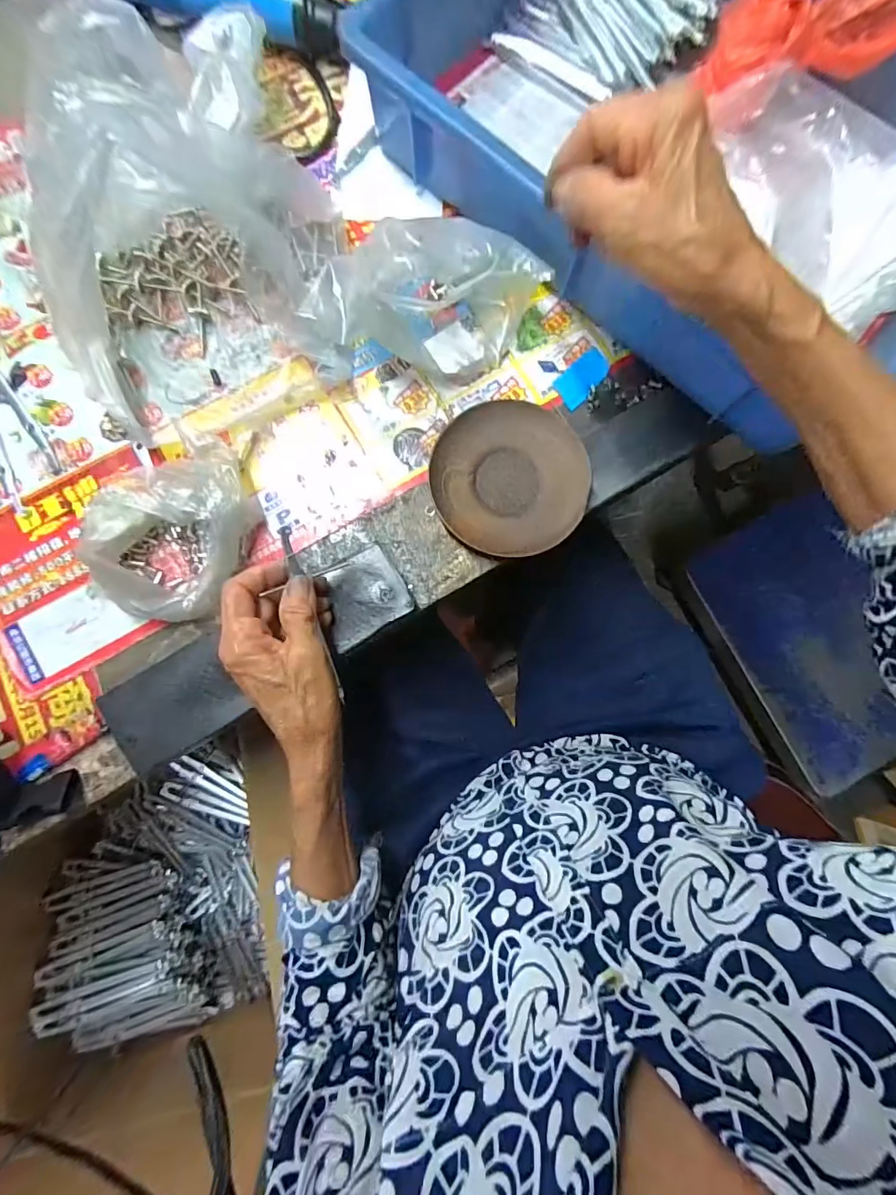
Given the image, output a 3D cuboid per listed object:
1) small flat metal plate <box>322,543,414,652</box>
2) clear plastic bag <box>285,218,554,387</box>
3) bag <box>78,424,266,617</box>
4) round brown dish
[{"bbox_3d":[-0.061,0.001,0.345,0.059,0.016,0.052,-33,84,-5],"label":"small flat metal plate"},{"bbox_3d":[-0.019,-0.214,0.339,0.177,0.069,0.095,-1,82,-1],"label":"clear plastic bag"},{"bbox_3d":[-0.193,-0.050,0.333,0.106,0.039,0.122,15,82,1],"label":"bag"},{"bbox_3d":[0.045,-0.088,0.360,0.110,0.015,0.114,0,82,-1],"label":"round brown dish"}]

